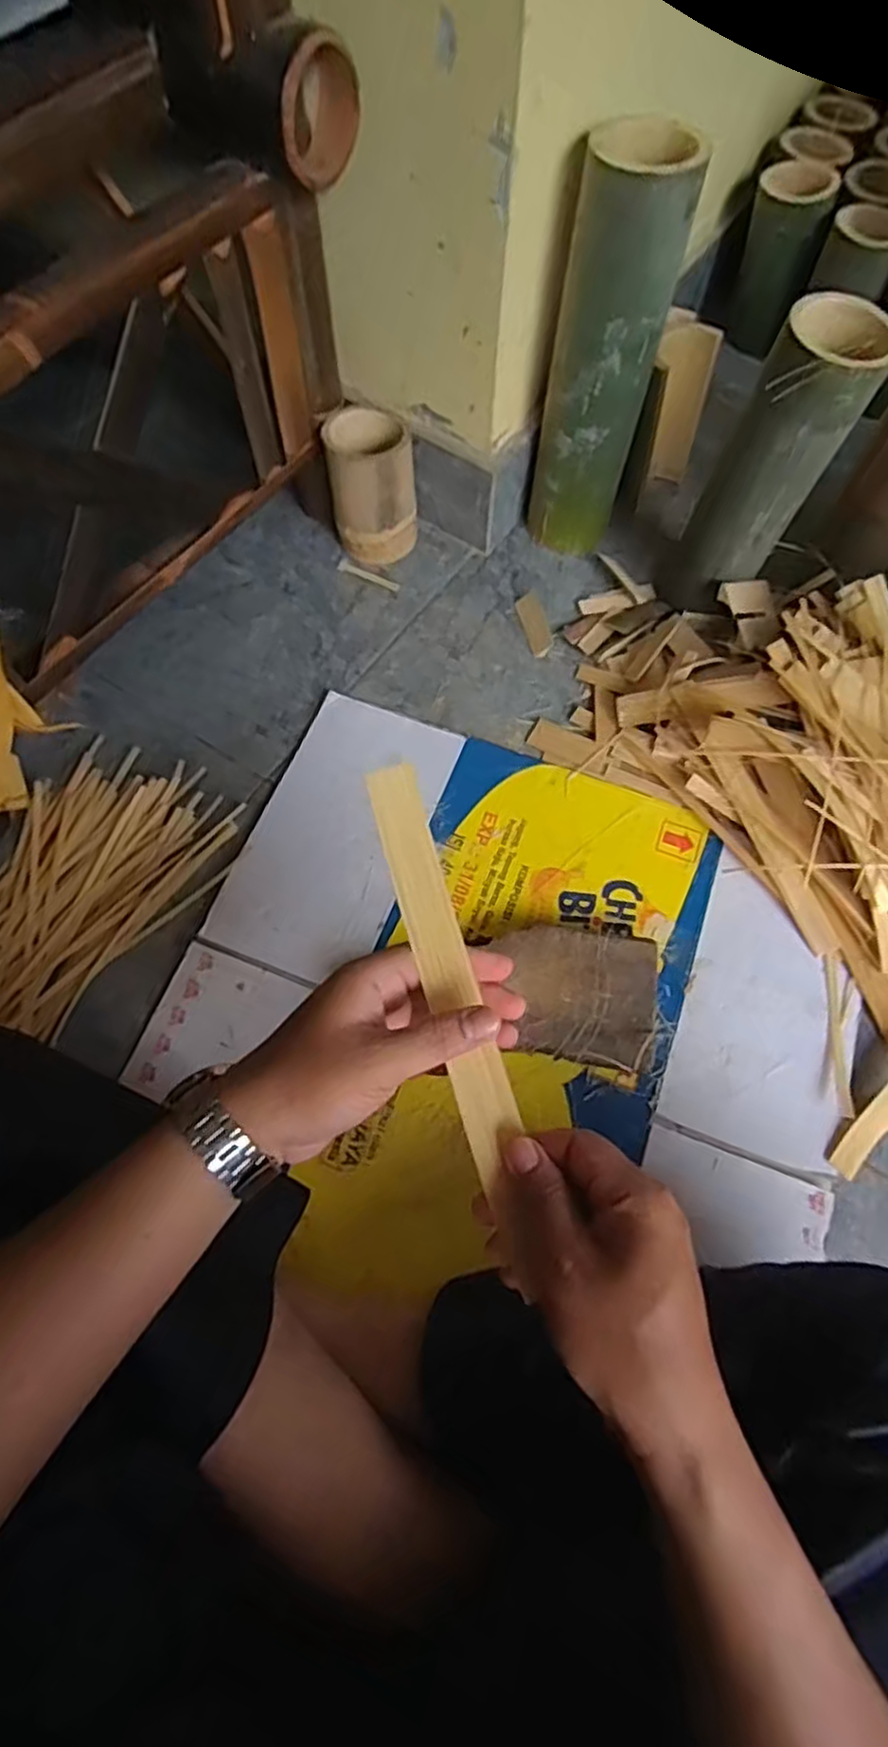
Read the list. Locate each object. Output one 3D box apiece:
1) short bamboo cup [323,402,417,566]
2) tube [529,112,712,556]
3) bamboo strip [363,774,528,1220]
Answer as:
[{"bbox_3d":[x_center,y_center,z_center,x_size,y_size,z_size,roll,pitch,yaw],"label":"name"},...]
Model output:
[{"bbox_3d":[-0.073,-0.397,0.757,0.081,0.126,0.078,0,66,-1],"label":"short bamboo cup"},{"bbox_3d":[0.145,-0.466,0.678,0.089,0.327,0.084,7,66,2],"label":"tube"},{"bbox_3d":[0.000,0.046,0.378,0.028,0.011,0.211,-15,79,-8],"label":"bamboo strip"}]

